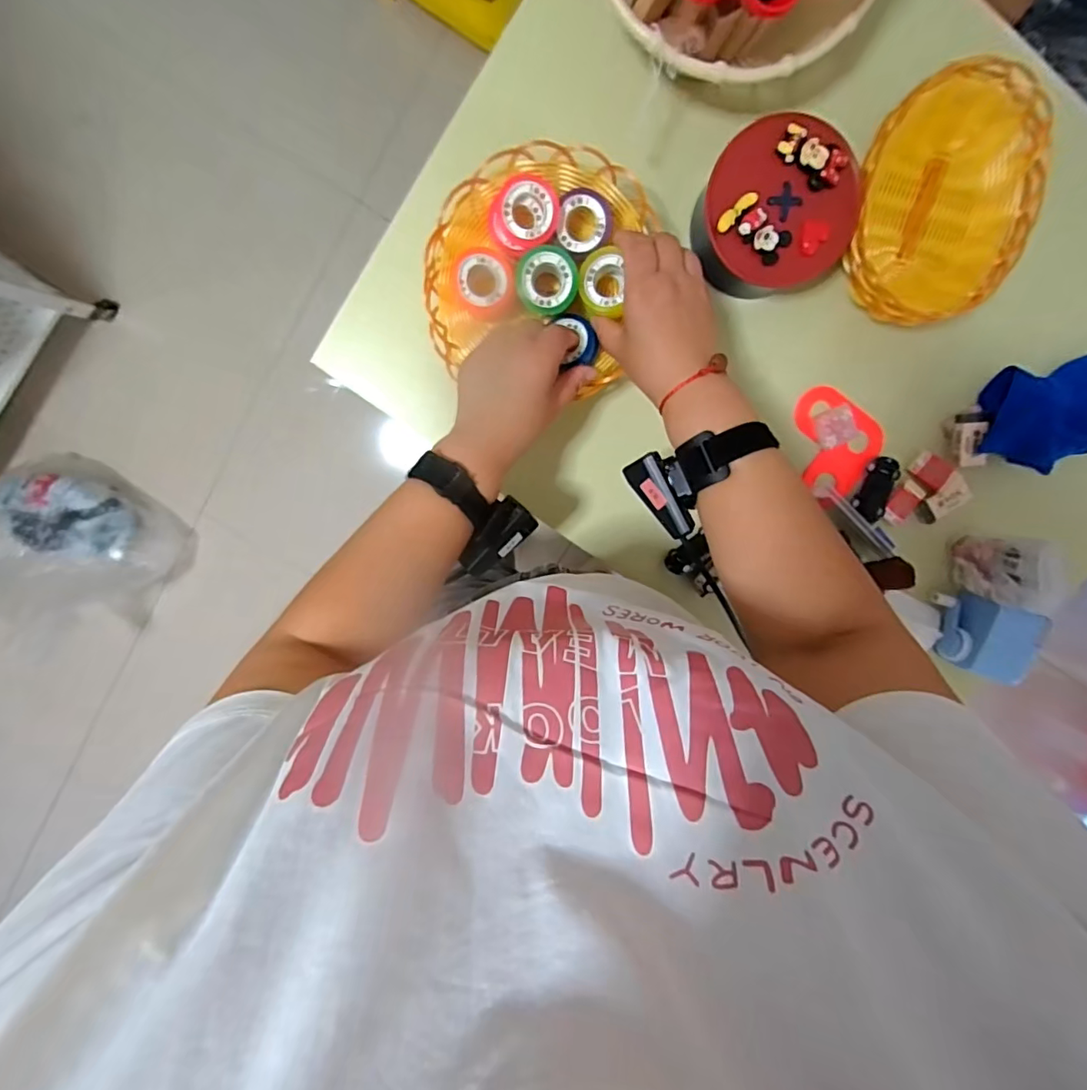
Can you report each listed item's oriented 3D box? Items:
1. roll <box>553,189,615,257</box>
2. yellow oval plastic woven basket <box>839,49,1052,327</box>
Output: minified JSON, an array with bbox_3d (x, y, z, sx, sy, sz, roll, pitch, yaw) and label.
[{"bbox_3d":[0.033,-0.259,0.422,0.047,0.010,0.047,14,113,19],"label":"roll"},{"bbox_3d":[0.332,-0.288,0.445,0.134,0.048,0.182,5,100,-2],"label":"yellow oval plastic woven basket"}]

